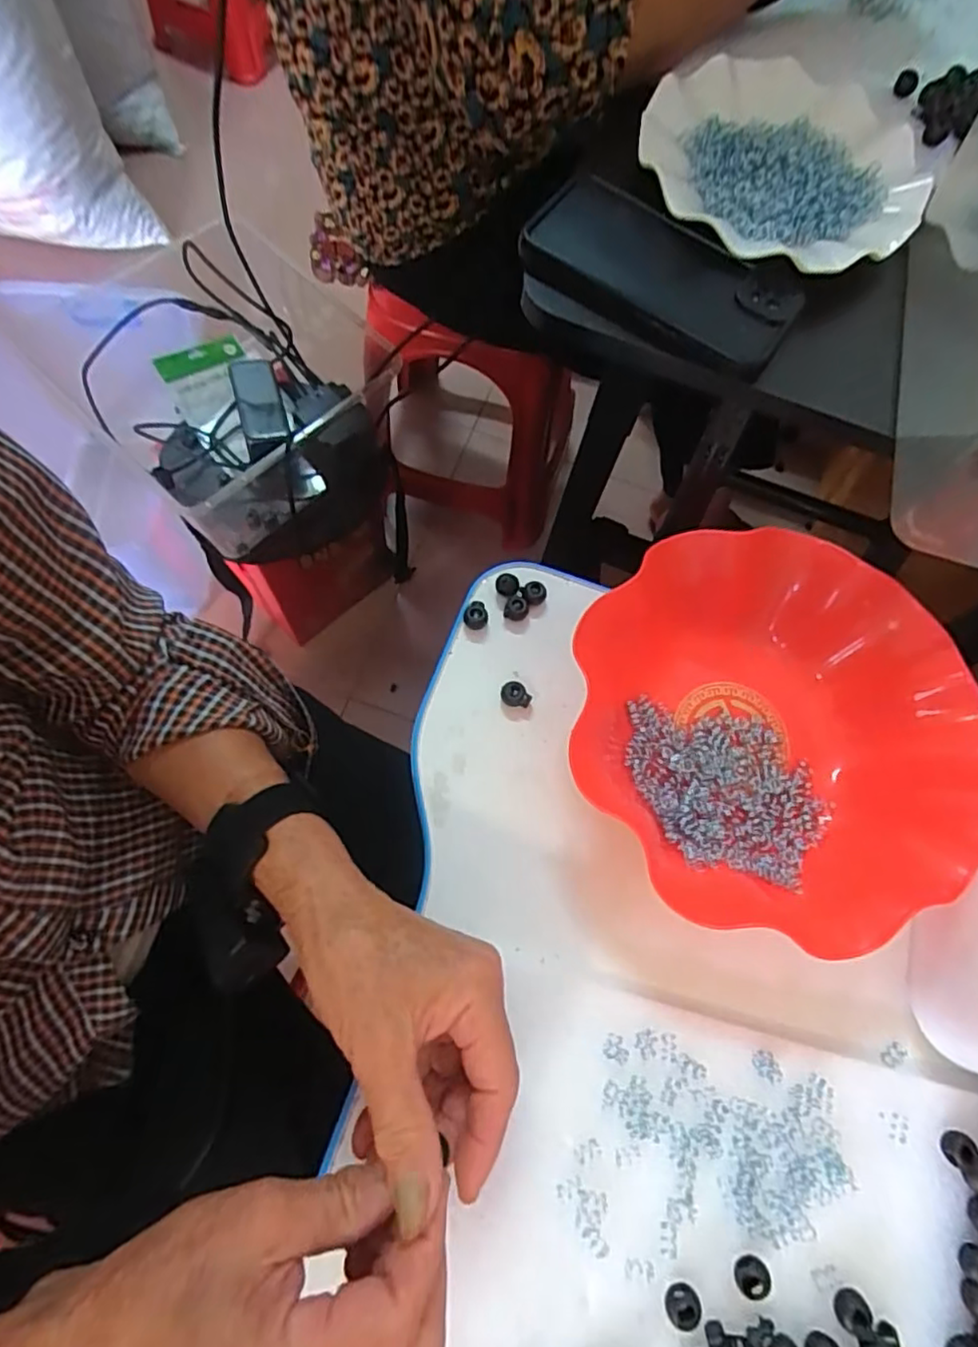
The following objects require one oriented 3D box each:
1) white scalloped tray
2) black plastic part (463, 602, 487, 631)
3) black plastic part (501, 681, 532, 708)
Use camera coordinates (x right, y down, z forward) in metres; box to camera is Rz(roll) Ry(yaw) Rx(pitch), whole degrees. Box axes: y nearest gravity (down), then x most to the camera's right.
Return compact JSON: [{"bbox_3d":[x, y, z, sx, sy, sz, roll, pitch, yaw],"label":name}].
[{"bbox_3d":[0.192,-0.335,0.410,0.178,0.022,0.173,19,70,3],"label":"white scalloped tray"},{"bbox_3d":[-0.009,-0.038,0.409,0.015,0.010,0.018,-3,70,-3],"label":"black plastic part"},{"bbox_3d":[0.017,0.013,0.394,0.019,0.007,0.016,11,69,2],"label":"black plastic part"}]

